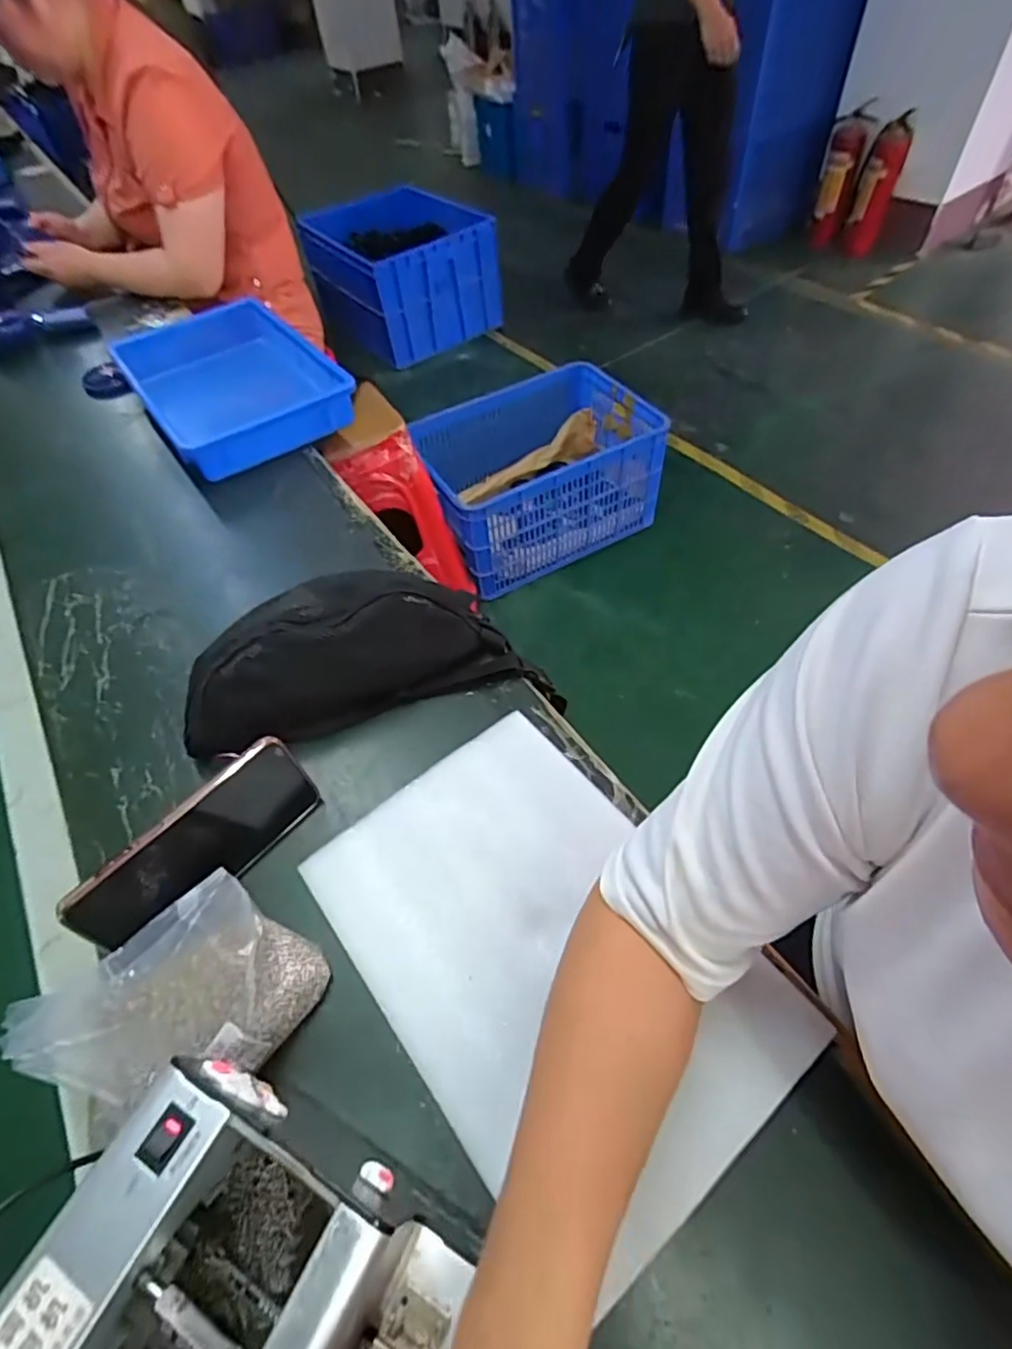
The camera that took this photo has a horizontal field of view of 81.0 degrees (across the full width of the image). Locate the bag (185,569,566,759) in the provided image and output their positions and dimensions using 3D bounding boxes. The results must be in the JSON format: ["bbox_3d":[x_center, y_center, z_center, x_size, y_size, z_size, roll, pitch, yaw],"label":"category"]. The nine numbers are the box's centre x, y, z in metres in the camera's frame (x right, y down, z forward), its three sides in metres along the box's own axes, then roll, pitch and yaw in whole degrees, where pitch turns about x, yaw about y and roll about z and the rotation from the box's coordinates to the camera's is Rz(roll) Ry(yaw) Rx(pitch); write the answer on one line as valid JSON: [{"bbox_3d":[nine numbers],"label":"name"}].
[{"bbox_3d":[-0.126,-0.027,0.547,0.302,0.078,0.167,-6,54,0],"label":"bag"}]

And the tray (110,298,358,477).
[{"bbox_3d":[-0.412,-0.442,0.882,0.236,0.064,0.373,-32,58,-18],"label":"tray"}]

